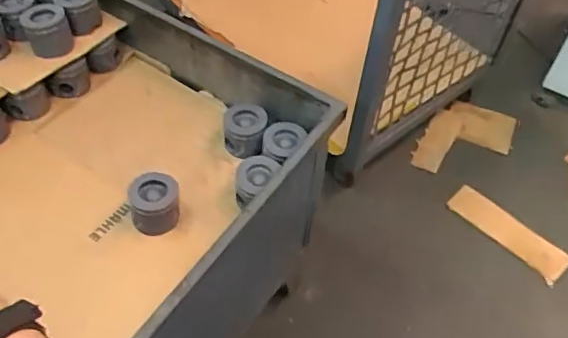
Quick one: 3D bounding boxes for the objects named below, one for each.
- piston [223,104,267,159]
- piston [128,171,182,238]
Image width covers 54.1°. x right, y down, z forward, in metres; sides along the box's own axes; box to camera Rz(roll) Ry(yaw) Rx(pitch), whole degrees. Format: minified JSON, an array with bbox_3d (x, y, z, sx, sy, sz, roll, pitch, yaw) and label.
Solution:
[{"bbox_3d":[-0.082,-0.075,1.123,0.087,0.065,0.093,5,51,2],"label":"piston"},{"bbox_3d":[-0.233,0.063,1.007,0.090,0.071,0.089,1,51,-1],"label":"piston"}]

